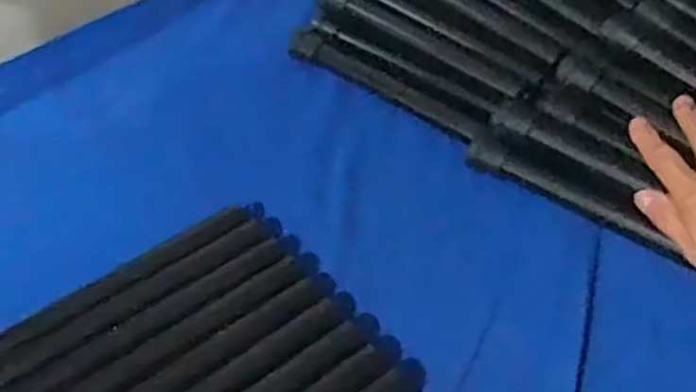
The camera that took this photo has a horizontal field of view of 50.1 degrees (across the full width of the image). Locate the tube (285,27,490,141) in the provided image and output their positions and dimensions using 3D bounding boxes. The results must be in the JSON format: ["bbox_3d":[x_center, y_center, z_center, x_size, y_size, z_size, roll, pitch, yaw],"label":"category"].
[{"bbox_3d":[0.033,-0.111,0.723,0.256,0.023,0.033,33,56,31],"label":"tube"}]

